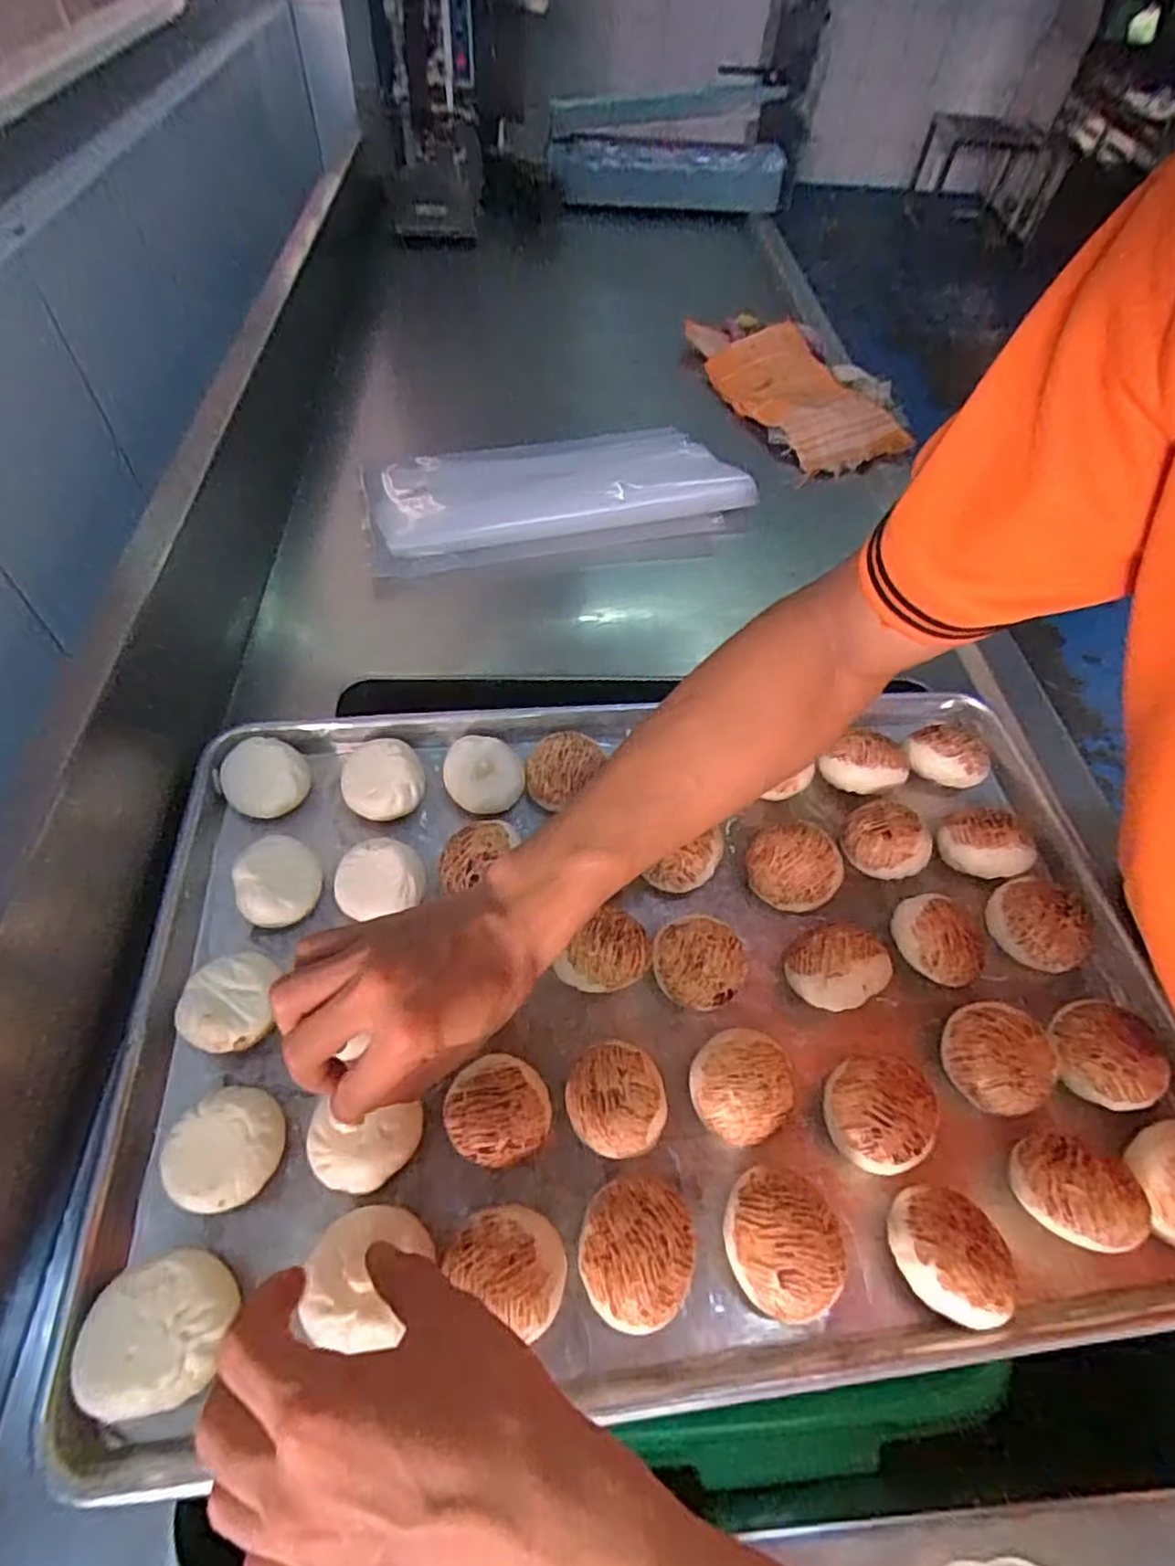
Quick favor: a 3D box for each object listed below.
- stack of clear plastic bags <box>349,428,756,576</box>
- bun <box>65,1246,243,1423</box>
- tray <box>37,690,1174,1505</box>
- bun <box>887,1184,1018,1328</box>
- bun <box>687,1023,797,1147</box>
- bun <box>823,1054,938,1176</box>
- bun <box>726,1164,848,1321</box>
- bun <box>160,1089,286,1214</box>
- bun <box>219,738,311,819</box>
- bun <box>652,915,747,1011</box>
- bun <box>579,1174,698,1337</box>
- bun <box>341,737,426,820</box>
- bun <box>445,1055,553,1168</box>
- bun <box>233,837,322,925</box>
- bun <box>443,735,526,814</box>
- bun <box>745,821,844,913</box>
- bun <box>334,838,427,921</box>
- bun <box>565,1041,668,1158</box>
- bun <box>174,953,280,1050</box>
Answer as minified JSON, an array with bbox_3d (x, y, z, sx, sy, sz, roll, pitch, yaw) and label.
[{"bbox_3d":[-0.027,-0.298,0.708,0.387,0.026,0.198,-10,58,-11],"label":"stack of clear plastic bags"},{"bbox_3d":[-0.186,0.243,0.307,0.053,0.039,0.055,2,56,-3],"label":"bun"},{"bbox_3d":[0.054,0.107,0.419,0.606,0.051,0.393,-4,57,-7],"label":"tray"},{"bbox_3d":[0.175,0.231,0.338,0.052,0.041,0.055,2,56,-3],"label":"bun"},{"bbox_3d":[0.083,0.166,0.377,0.052,0.040,0.051,2,56,-3],"label":"bun"},{"bbox_3d":[0.156,0.178,0.374,0.052,0.039,0.054,2,56,-3],"label":"bun"},{"bbox_3d":[0.093,0.223,0.336,0.049,0.042,0.060,-1,56,-5],"label":"bun"},{"bbox_3d":[-0.180,0.186,0.349,0.049,0.034,0.053,2,56,-3],"label":"bun"},{"bbox_3d":[-0.221,-0.003,0.474,0.054,0.029,0.058,2,56,-3],"label":"bun"},{"bbox_3d":[0.066,0.110,0.415,0.052,0.042,0.046,35,61,18],"label":"bun"},{"bbox_3d":[0.024,0.225,0.331,0.053,0.041,0.061,19,57,9],"label":"bun"},{"bbox_3d":[-0.141,0.000,0.479,0.054,0.031,0.055,2,56,-3],"label":"bun"},{"bbox_3d":[-0.047,0.174,0.364,0.053,0.035,0.049,2,56,-3],"label":"bun"},{"bbox_3d":[-0.192,0.063,0.431,0.048,0.038,0.057,-26,62,-20],"label":"bun"},{"bbox_3d":[-0.072,-0.006,0.485,0.056,0.037,0.052,2,56,-3],"label":"bun"},{"bbox_3d":[0.136,0.057,0.457,0.060,0.043,0.056,2,56,-3],"label":"bun"},{"bbox_3d":[-0.132,0.064,0.443,0.054,0.032,0.046,-9,57,-10],"label":"bun"},{"bbox_3d":[0.014,0.170,0.369,0.049,0.040,0.052,2,56,-3],"label":"bun"},{"bbox_3d":[-0.198,0.126,0.387,0.046,0.035,0.051,-4,57,-7],"label":"bun"}]

